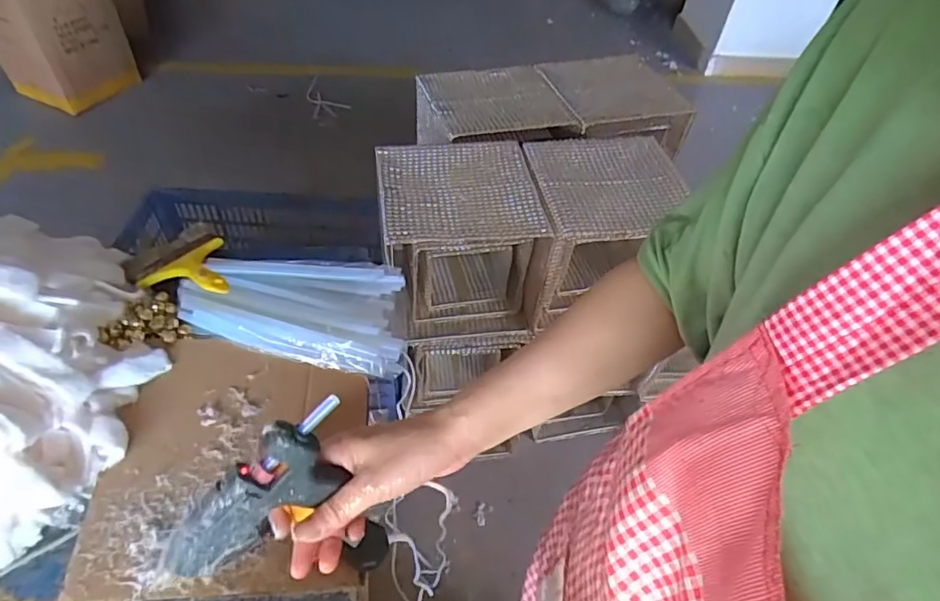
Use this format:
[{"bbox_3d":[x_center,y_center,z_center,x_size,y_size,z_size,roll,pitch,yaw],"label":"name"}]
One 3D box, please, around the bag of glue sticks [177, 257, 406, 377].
[{"bbox_3d":[-0.263,0.004,0.832,0.363,0.042,0.206,9,51,4],"label":"bag of glue sticks"}]

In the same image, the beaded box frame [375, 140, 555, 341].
[{"bbox_3d":[-0.020,-0.115,1.070,0.280,0.275,0.299,-6,51,-9],"label":"beaded box frame"}]

